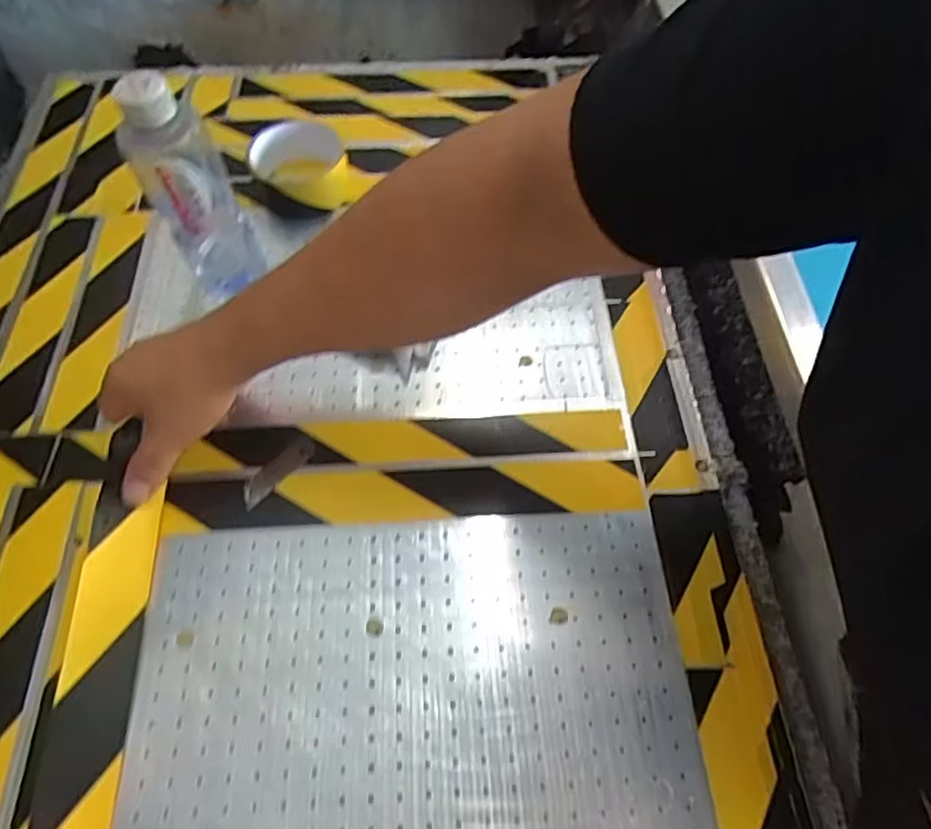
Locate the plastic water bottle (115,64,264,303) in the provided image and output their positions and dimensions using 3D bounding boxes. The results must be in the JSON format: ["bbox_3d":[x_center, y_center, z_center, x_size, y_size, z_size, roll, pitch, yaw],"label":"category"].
[{"bbox_3d":[-0.193,-0.151,0.458,0.058,0.175,0.049,-25,64,-14],"label":"plastic water bottle"}]

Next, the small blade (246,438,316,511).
[{"bbox_3d":[-0.135,0.040,0.452,0.020,0.004,0.062,40,67,20],"label":"small blade"}]

